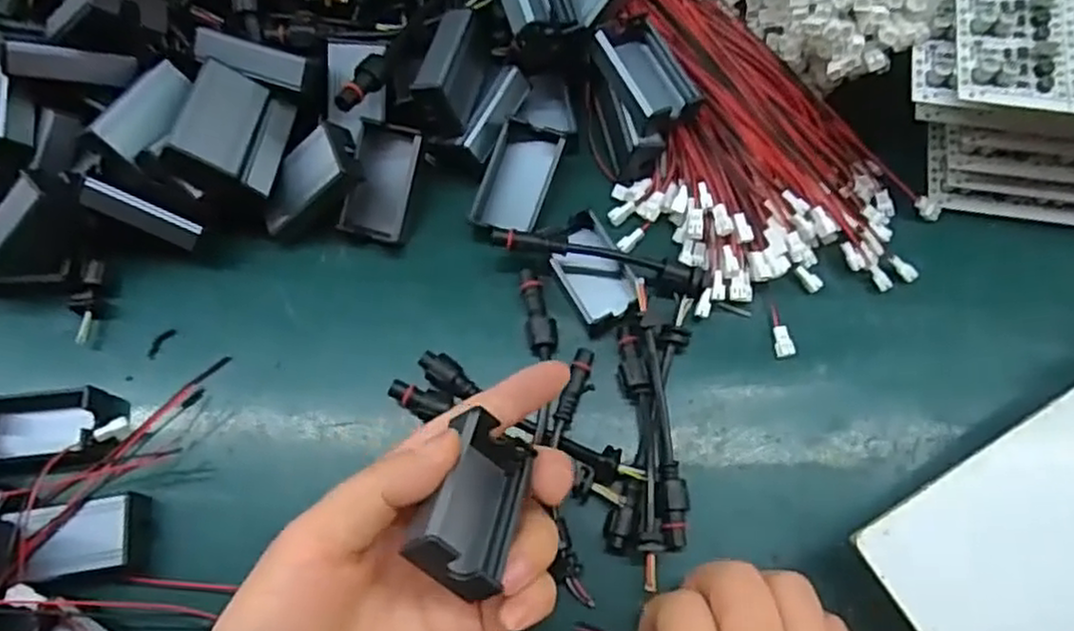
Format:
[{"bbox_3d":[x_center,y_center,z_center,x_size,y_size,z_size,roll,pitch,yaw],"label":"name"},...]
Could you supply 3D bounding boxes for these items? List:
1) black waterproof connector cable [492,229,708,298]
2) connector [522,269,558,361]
[{"bbox_3d":[0.028,-0.024,0.324,0.093,0.022,0.012,12,71,7],"label":"black waterproof connector cable"},{"bbox_3d":[0.001,-0.001,0.326,0.014,0.016,0.043,-5,70,1],"label":"connector"}]

